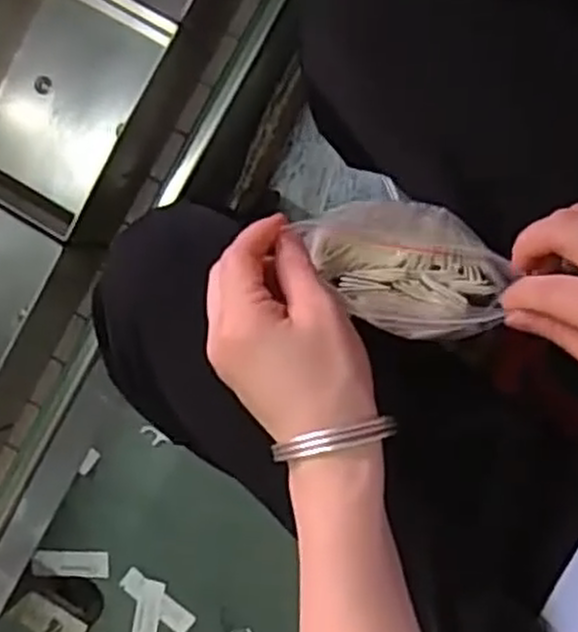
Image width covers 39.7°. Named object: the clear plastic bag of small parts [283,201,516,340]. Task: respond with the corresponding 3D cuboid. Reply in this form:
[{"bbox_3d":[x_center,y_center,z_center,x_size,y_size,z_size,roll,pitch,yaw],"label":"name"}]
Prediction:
[{"bbox_3d":[0.066,-0.028,0.462,0.108,0.045,0.076,18,96,7],"label":"clear plastic bag of small parts"}]

